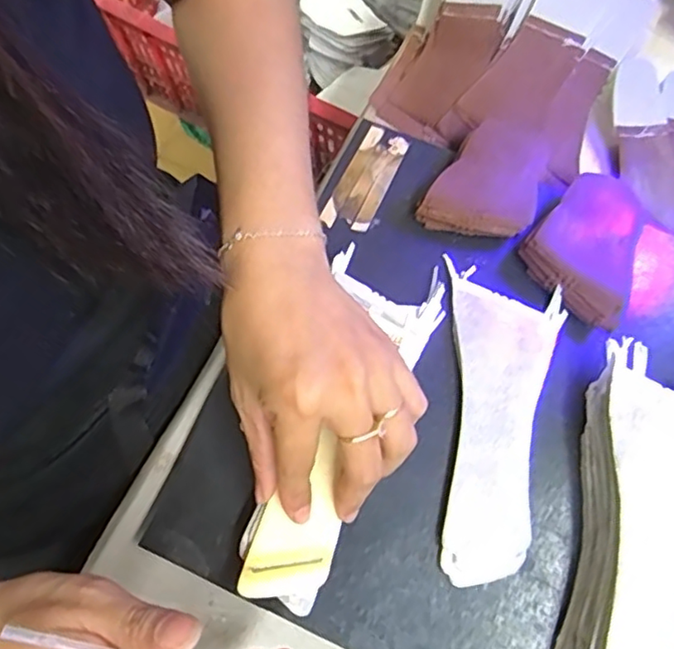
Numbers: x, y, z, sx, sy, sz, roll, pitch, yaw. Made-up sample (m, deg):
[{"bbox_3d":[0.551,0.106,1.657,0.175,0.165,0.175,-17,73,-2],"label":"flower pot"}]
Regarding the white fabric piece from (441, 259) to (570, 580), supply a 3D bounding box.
[{"bbox_3d":[0.095,0.053,0.351,0.064,0.005,0.177,5,72,2],"label":"white fabric piece"}]

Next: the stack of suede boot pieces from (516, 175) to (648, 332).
[{"bbox_3d":[0.157,-0.047,0.370,0.070,0.022,0.077,41,77,13],"label":"stack of suede boot pieces"}]

